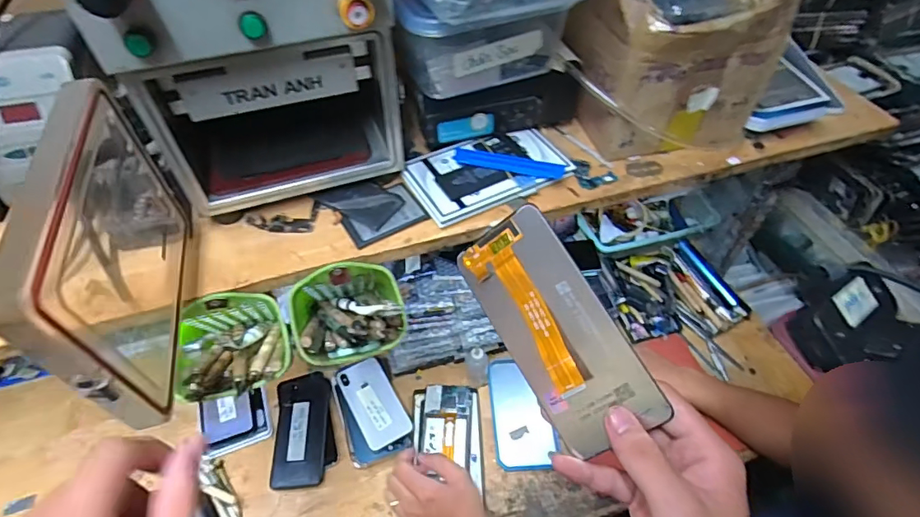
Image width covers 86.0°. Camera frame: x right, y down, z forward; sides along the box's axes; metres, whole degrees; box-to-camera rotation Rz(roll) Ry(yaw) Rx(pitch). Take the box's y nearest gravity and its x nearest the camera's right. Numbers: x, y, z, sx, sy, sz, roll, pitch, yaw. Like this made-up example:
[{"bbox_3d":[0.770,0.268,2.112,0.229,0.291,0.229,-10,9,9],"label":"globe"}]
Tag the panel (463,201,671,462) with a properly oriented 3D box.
[{"bbox_3d":[0.060,0.045,0.317,0.070,0.013,0.152,-37,76,21],"label":"panel"}]

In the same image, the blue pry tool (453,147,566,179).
[{"bbox_3d":[0.052,-0.100,0.523,0.117,0.008,0.022,9,52,6],"label":"blue pry tool"}]

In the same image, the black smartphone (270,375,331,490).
[{"bbox_3d":[-0.239,0.254,0.744,0.081,0.006,0.167,-6,52,-6],"label":"black smartphone"}]

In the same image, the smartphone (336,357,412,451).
[{"bbox_3d":[-0.131,0.216,0.753,0.069,0.011,0.138,-19,51,-25],"label":"smartphone"}]

